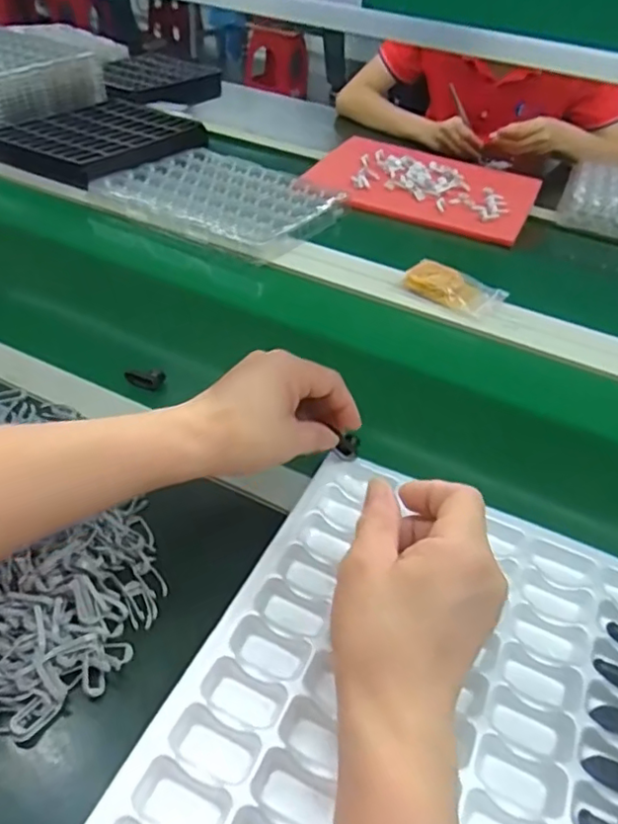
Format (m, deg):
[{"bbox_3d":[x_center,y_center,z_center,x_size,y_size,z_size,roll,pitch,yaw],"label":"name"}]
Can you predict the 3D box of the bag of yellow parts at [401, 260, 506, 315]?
[{"bbox_3d":[0.176,-0.154,0.740,0.110,0.021,0.066,30,46,25],"label":"bag of yellow parts"}]

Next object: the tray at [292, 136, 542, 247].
[{"bbox_3d":[0.186,-0.374,0.999,0.352,0.027,0.266,15,42,10],"label":"tray"}]

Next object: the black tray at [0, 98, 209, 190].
[{"bbox_3d":[-0.323,-0.443,0.984,0.235,0.033,0.307,26,45,22],"label":"black tray"}]

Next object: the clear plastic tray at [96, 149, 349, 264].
[{"bbox_3d":[-0.122,-0.311,0.888,0.296,0.033,0.244,21,43,17],"label":"clear plastic tray"}]

